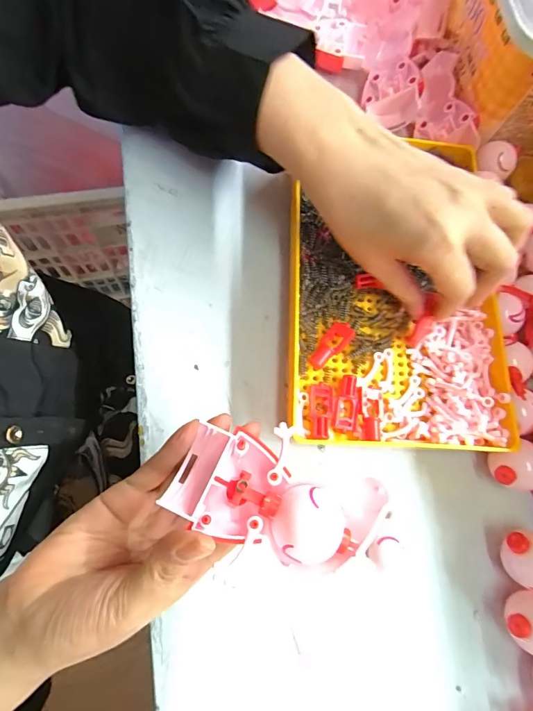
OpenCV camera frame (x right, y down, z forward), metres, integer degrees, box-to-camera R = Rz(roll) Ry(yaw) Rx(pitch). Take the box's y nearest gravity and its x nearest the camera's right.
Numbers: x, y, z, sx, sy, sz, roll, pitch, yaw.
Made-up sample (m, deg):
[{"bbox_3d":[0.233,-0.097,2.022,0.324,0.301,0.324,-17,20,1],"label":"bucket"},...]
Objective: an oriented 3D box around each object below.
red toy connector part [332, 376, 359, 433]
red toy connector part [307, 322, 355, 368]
[{"bbox_3d":[0.055,0.033,0.267,0.015,0.011,0.037,12,72,-3],"label":"red toy connector part"},{"bbox_3d":[0.046,-0.007,0.277,0.017,0.011,0.039,44,74,7],"label":"red toy connector part"}]

